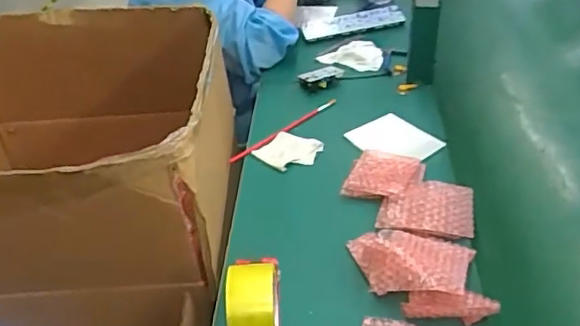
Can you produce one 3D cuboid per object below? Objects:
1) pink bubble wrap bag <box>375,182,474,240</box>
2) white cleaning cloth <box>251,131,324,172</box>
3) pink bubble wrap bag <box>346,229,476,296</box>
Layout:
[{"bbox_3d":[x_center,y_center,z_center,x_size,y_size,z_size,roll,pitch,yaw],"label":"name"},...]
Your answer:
[{"bbox_3d":[0.200,0.068,0.887,0.133,0.029,0.099,4,38,12],"label":"pink bubble wrap bag"},{"bbox_3d":[-0.001,-0.023,1.075,0.100,0.014,0.086,25,47,34],"label":"white cleaning cloth"},{"bbox_3d":[0.154,0.131,0.804,0.158,0.038,0.105,8,39,17],"label":"pink bubble wrap bag"}]

